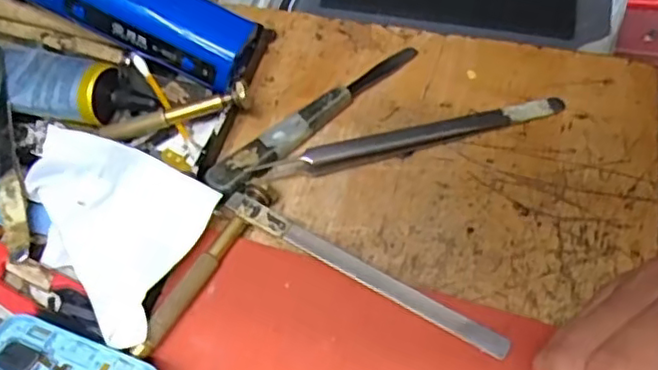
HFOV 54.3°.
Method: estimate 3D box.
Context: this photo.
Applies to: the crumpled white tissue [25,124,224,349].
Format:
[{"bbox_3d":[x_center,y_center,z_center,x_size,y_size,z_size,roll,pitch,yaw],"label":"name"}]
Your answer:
[{"bbox_3d":[-0.098,0.017,0.269,0.085,0.023,0.068,21,59,17],"label":"crumpled white tissue"}]

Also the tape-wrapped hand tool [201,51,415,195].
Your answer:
[{"bbox_3d":[-0.005,-0.036,0.316,0.130,0.010,0.017,-39,62,-21],"label":"tape-wrapped hand tool"}]

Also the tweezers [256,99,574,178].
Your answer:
[{"bbox_3d":[0.040,-0.023,0.305,0.150,0.007,0.011,-14,56,-6],"label":"tweezers"}]

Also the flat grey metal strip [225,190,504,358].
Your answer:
[{"bbox_3d":[0.012,0.036,0.265,0.128,0.005,0.010,26,60,19],"label":"flat grey metal strip"}]

